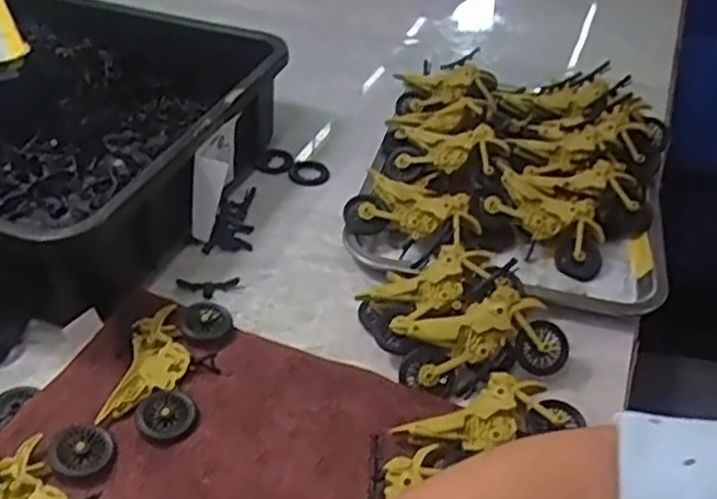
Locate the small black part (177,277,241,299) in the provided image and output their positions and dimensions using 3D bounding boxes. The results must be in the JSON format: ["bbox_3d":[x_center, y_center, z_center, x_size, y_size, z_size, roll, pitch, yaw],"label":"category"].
[{"bbox_3d":[-0.120,0.032,0.603,0.048,0.007,0.023,2,39,-5],"label":"small black part"}]

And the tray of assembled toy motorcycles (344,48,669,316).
[{"bbox_3d":[0.146,-0.074,0.709,0.266,0.067,0.323,12,40,7],"label":"tray of assembled toy motorcycles"}]

